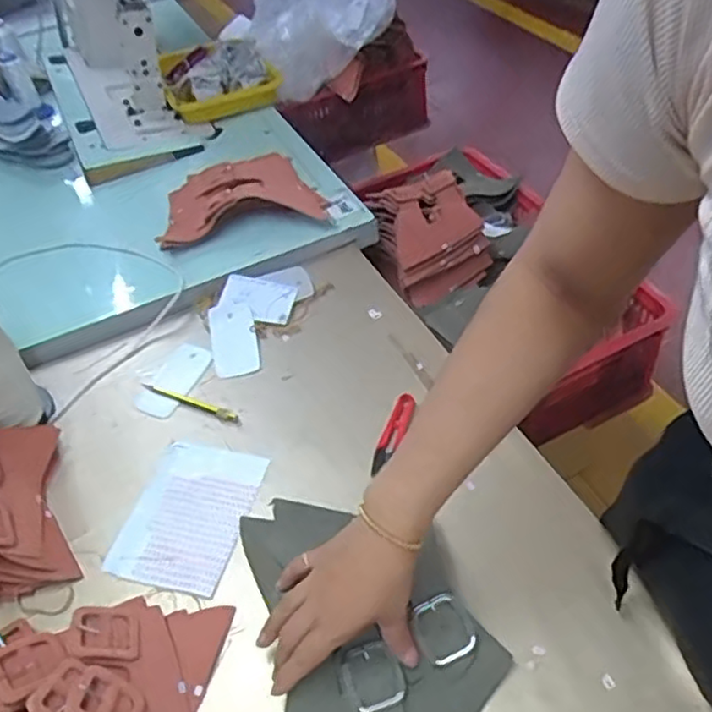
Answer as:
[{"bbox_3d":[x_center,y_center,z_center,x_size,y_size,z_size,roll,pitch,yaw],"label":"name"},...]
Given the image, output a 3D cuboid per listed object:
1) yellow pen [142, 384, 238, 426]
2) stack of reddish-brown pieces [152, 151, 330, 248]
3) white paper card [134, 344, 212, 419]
[{"bbox_3d":[-0.182,0.052,0.745,0.132,0.008,0.014,19,53,21],"label":"yellow pen"},{"bbox_3d":[-0.165,-0.228,0.946,0.225,0.041,0.169,-15,46,-6],"label":"stack of reddish-brown pieces"},{"bbox_3d":[-0.209,0.026,0.778,0.058,0.006,0.099,19,55,25],"label":"white paper card"}]

